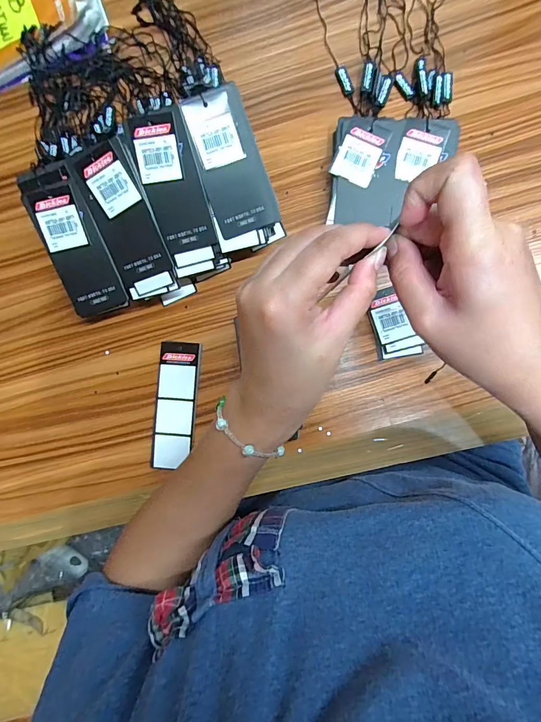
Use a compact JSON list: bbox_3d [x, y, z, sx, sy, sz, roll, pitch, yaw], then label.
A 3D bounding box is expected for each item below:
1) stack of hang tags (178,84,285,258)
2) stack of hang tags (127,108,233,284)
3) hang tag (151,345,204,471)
[{"bbox_3d":[-0.031,-0.161,0.330,0.055,0.027,0.125,-16,111,5],"label":"stack of hang tags"},{"bbox_3d":[-0.078,-0.140,0.333,0.046,0.026,0.135,-14,113,5],"label":"stack of hang tags"},{"bbox_3d":[-0.089,0.042,0.363,0.040,0.012,0.117,3,88,6],"label":"hang tag"}]

